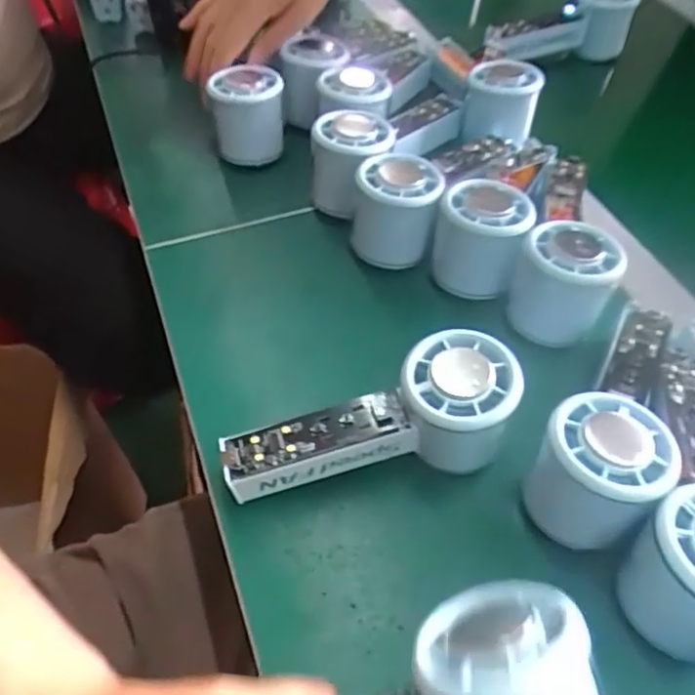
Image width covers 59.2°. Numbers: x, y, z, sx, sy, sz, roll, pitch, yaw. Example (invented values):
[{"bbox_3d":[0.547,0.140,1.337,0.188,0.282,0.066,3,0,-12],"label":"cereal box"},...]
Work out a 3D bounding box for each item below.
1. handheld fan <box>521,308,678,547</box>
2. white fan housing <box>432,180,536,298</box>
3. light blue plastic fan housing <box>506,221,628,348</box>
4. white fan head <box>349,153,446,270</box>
[{"bbox_3d":[0.143,0.037,0.322,0.056,0.064,0.140,31,56,19],"label":"handheld fan"},{"bbox_3d":[0.088,-0.072,0.405,0.056,0.061,0.052,22,53,13],"label":"white fan housing"},{"bbox_3d":[0.133,-0.037,0.385,0.057,0.072,0.055,2,51,-2],"label":"light blue plastic fan housing"},{"bbox_3d":[0.034,-0.094,0.421,0.055,0.059,0.054,15,52,8],"label":"white fan head"}]

